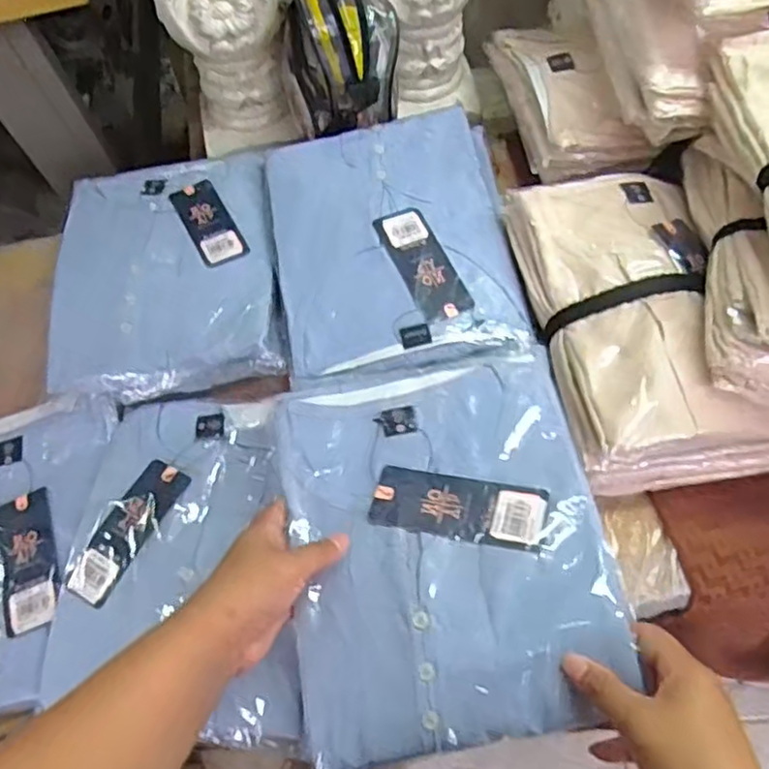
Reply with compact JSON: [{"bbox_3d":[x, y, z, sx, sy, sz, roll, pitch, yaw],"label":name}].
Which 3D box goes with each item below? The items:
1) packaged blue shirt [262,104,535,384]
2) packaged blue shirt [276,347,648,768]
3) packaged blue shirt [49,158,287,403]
[{"bbox_3d":[0.008,-0.129,0.610,0.215,0.028,0.276,-7,62,0],"label":"packaged blue shirt"},{"bbox_3d":[0.037,0.102,0.451,0.207,0.042,0.261,-11,62,-2],"label":"packaged blue shirt"},{"bbox_3d":[-0.212,-0.120,0.640,0.203,0.031,0.272,-8,62,-1],"label":"packaged blue shirt"}]

